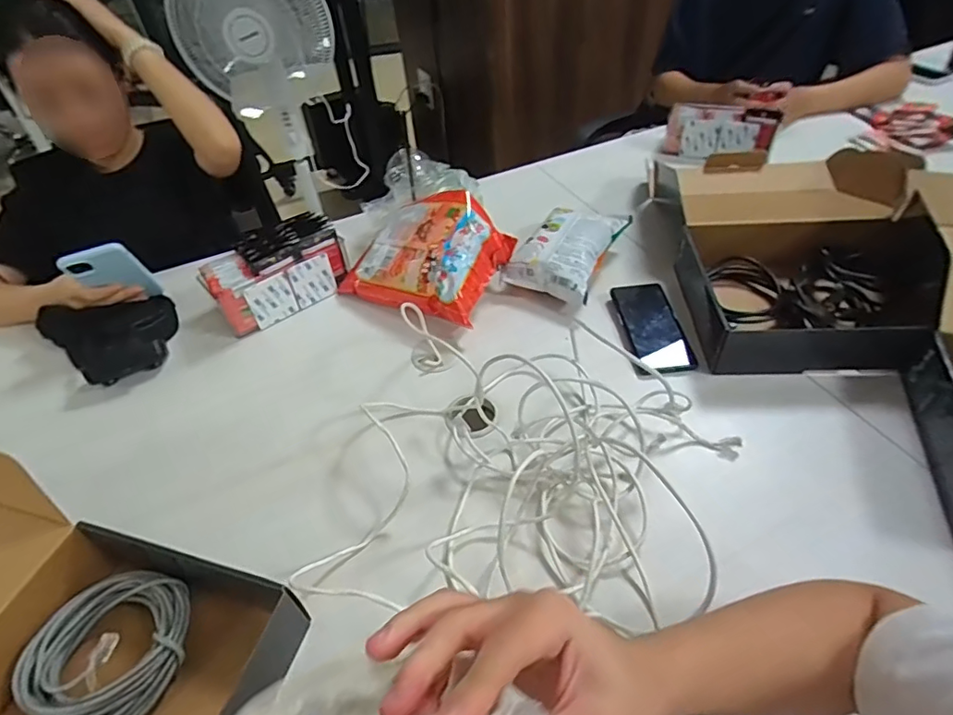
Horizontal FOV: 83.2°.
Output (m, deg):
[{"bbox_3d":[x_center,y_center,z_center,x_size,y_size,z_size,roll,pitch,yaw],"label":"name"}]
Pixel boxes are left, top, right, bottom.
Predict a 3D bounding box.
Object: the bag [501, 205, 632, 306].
[{"bbox_3d":[0.145,-0.164,0.842,0.130,0.066,0.182,22,51,25],"label":"bag"}]

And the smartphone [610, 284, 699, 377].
[{"bbox_3d":[0.248,-0.044,0.746,0.085,0.015,0.164,-6,45,0],"label":"smartphone"}]

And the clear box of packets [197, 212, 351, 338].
[{"bbox_3d":[-0.308,-0.136,0.832,0.200,0.103,0.102,-30,50,-22],"label":"clear box of packets"}]

